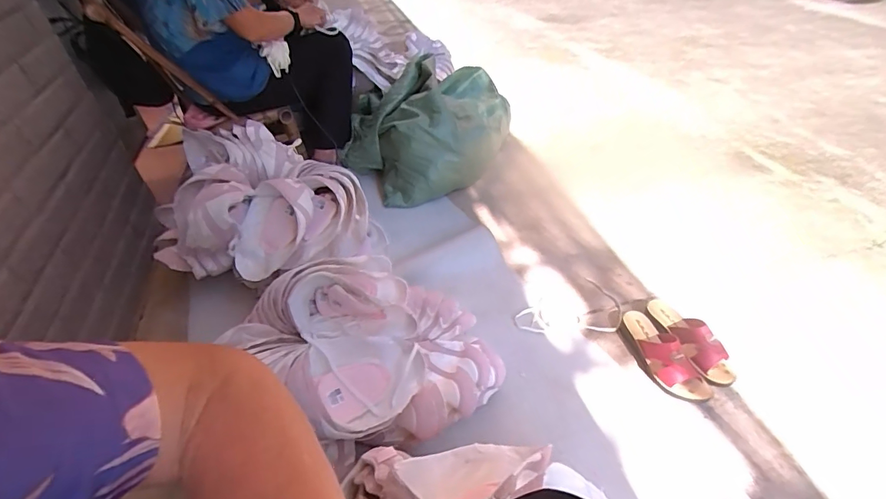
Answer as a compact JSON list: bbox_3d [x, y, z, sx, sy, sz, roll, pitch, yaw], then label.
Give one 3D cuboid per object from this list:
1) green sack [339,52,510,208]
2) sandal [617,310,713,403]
[{"bbox_3d":[-0.040,-0.448,1.470,0.495,0.298,0.634,11,44,10],"label":"green sack"},{"bbox_3d":[0.465,0.218,0.919,0.077,0.079,0.228,-14,45,-16],"label":"sandal"}]

